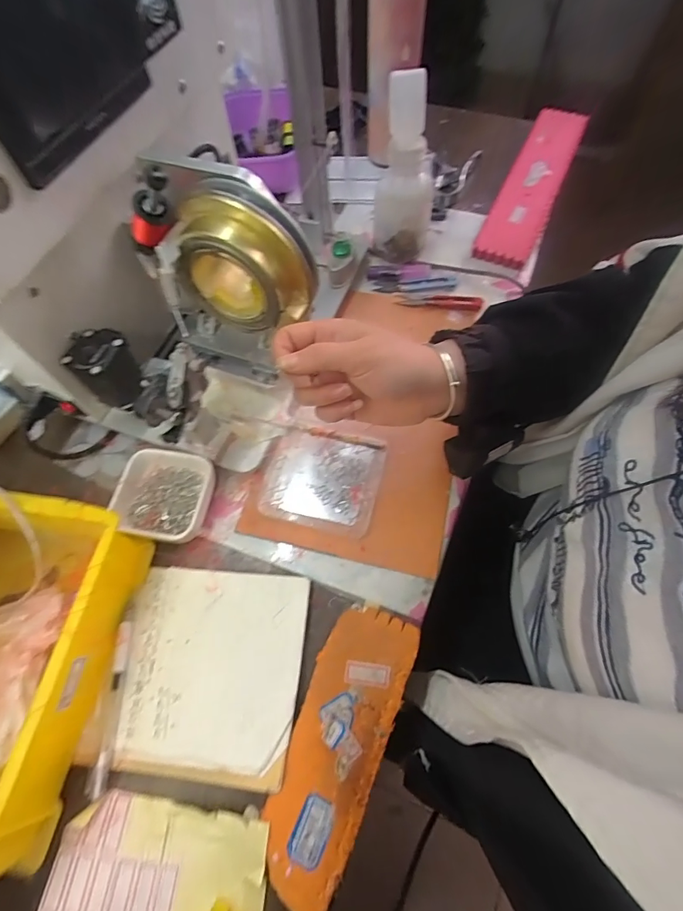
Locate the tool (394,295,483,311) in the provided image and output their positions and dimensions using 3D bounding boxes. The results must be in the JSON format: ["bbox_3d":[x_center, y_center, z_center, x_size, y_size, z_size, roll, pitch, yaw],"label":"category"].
[{"bbox_3d":[0.117,-0.184,0.515,0.099,0.005,0.020,5,63,6],"label":"tool"}]

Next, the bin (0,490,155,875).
[{"bbox_3d":[-0.270,0.155,0.320,0.168,0.079,0.242,7,63,7],"label":"bin"}]

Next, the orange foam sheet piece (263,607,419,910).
[{"bbox_3d":[-0.004,0.210,0.316,0.068,0.008,0.190,20,65,13],"label":"orange foam sheet piece"}]

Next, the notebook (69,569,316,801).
[{"bbox_3d":[-0.112,0.168,0.344,0.152,0.012,0.149,3,63,5],"label":"notebook"}]

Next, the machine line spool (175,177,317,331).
[{"bbox_3d":[-0.078,-0.150,0.332,0.109,0.094,0.047,23,66,12],"label":"machine line spool"}]

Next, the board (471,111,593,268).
[{"bbox_3d":[0.273,-0.386,0.605,0.071,0.026,0.343,23,66,14],"label":"board"}]

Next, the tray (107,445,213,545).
[{"bbox_3d":[-0.165,0.038,0.403,0.081,0.032,0.083,8,63,7],"label":"tray"}]

